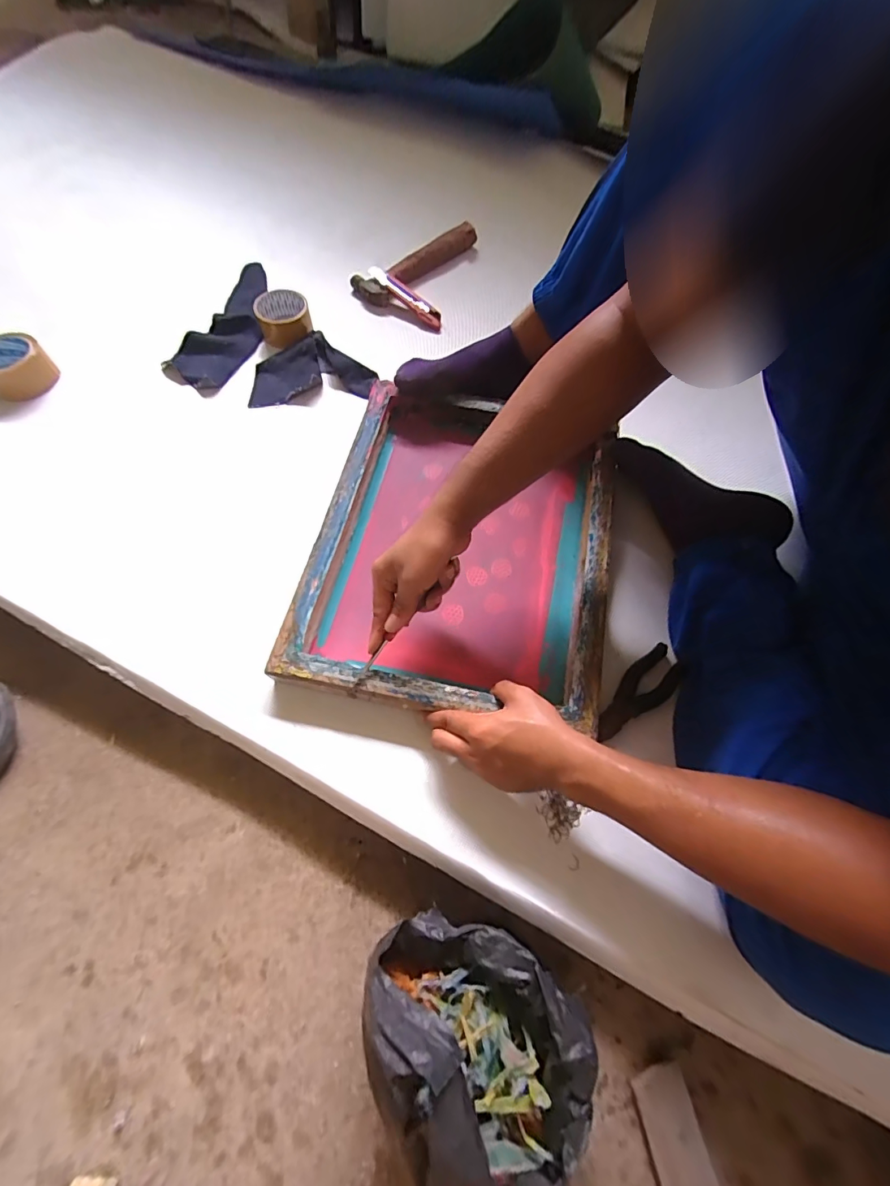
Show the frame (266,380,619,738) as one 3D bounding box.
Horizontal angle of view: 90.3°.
[{"bbox_3d":[0.026,-0.061,0.561,0.354,0.073,0.413,13,72,1],"label":"frame"}]

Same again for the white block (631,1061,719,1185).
[{"bbox_3d":[0.219,0.529,0.410,0.049,0.028,0.143,-10,64,-7],"label":"white block"}]

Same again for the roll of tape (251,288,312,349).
[{"bbox_3d":[-0.271,-0.466,0.741,0.086,0.047,0.083,-18,65,-11],"label":"roll of tape"}]

